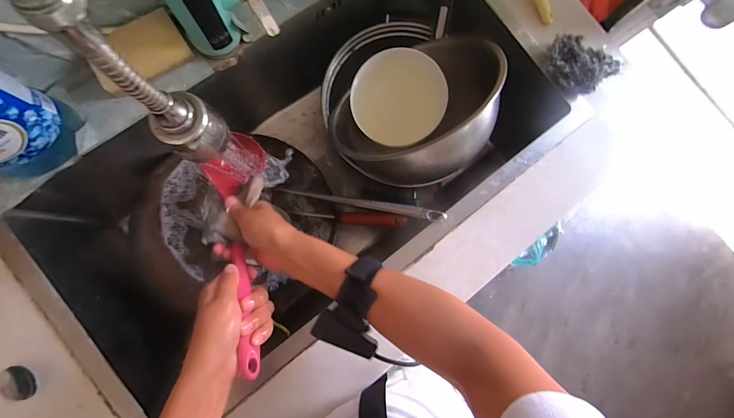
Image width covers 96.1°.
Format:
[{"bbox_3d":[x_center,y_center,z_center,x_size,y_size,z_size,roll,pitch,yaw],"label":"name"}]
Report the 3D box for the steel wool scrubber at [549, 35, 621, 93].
[{"bbox_3d":[0.314,-0.212,0.478,0.098,0.028,0.084,-17,86,-6],"label":"steel wool scrubber"}]

